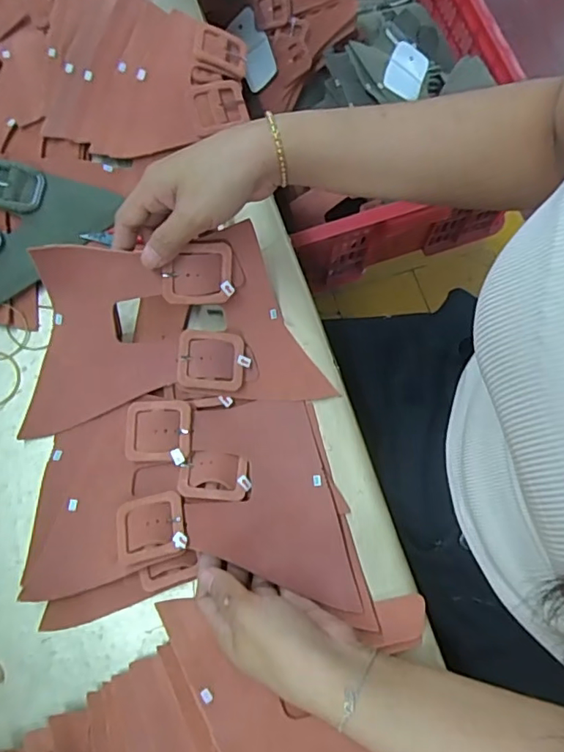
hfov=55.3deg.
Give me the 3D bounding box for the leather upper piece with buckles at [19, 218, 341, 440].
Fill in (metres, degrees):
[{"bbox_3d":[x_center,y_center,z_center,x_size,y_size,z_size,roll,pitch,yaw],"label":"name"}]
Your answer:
[{"bbox_3d":[-0.089,-0.037,0.417,0.230,0.080,0.121,-7,77,-3],"label":"leather upper piece with buckles"}]

